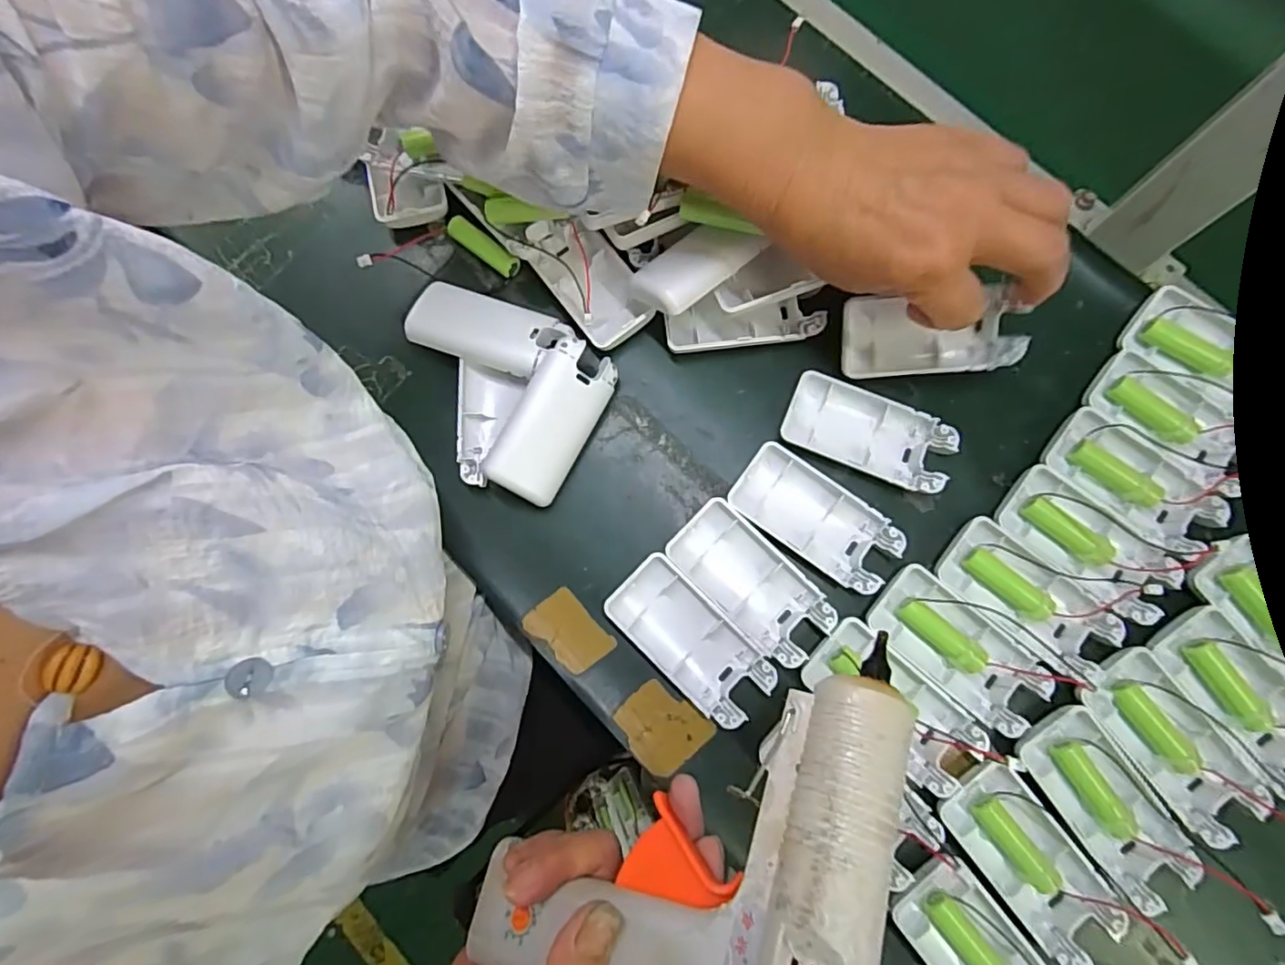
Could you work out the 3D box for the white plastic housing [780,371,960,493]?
[{"bbox_3d":[0.130,-0.028,0.345,0.093,0.011,0.046,23,82,5],"label":"white plastic housing"}]

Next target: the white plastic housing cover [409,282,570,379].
[{"bbox_3d":[-0.091,-0.090,0.358,0.089,0.022,0.043,18,81,4],"label":"white plastic housing cover"}]

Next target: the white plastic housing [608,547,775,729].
[{"bbox_3d":[0.026,0.086,0.328,0.093,0.015,0.044,44,84,8],"label":"white plastic housing"}]

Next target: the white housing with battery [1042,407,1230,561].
[{"bbox_3d":[0.274,-0.002,0.334,0.093,0.013,0.051,36,83,7],"label":"white housing with battery"}]

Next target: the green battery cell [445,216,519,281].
[{"bbox_3d":[-0.101,-0.149,0.381,0.052,0.013,0.014,38,83,7],"label":"green battery cell"}]

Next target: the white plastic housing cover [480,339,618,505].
[{"bbox_3d":[-0.051,-0.036,0.343,0.044,0.013,0.093,31,86,-18],"label":"white plastic housing cover"}]

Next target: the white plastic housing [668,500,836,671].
[{"bbox_3d":[0.059,0.056,0.332,0.046,0.011,0.093,-43,82,-6],"label":"white plastic housing"}]

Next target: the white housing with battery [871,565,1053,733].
[{"bbox_3d":[0.169,0.088,0.321,0.091,0.015,0.041,41,83,8],"label":"white housing with battery"}]

